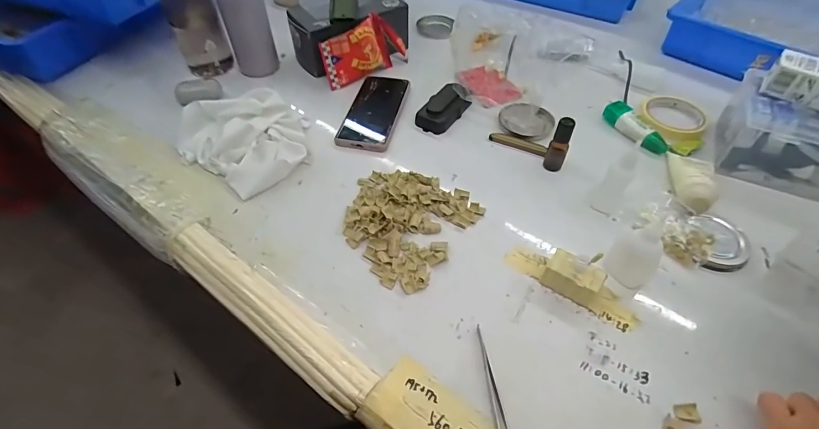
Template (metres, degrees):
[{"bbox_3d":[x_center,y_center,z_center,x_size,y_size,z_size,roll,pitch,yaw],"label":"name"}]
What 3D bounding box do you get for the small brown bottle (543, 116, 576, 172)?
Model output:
[{"bbox_3d":[0.192,-0.088,0.519,0.025,0.070,0.022,20,53,16],"label":"small brown bottle"}]

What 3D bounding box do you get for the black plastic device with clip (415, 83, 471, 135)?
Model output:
[{"bbox_3d":[0.049,-0.159,0.604,0.049,0.027,0.088,26,55,20],"label":"black plastic device with clip"}]

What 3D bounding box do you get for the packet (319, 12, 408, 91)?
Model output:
[{"bbox_3d":[-0.075,-0.269,0.666,0.041,0.083,0.146,10,42,47],"label":"packet"}]

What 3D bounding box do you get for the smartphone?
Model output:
[{"bbox_3d":[-0.051,-0.160,0.617,0.077,0.005,0.175,9,51,8],"label":"smartphone"}]

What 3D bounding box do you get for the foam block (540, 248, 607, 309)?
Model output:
[{"bbox_3d":[0.167,0.064,0.413,0.054,0.037,0.036,26,55,21],"label":"foam block"}]

